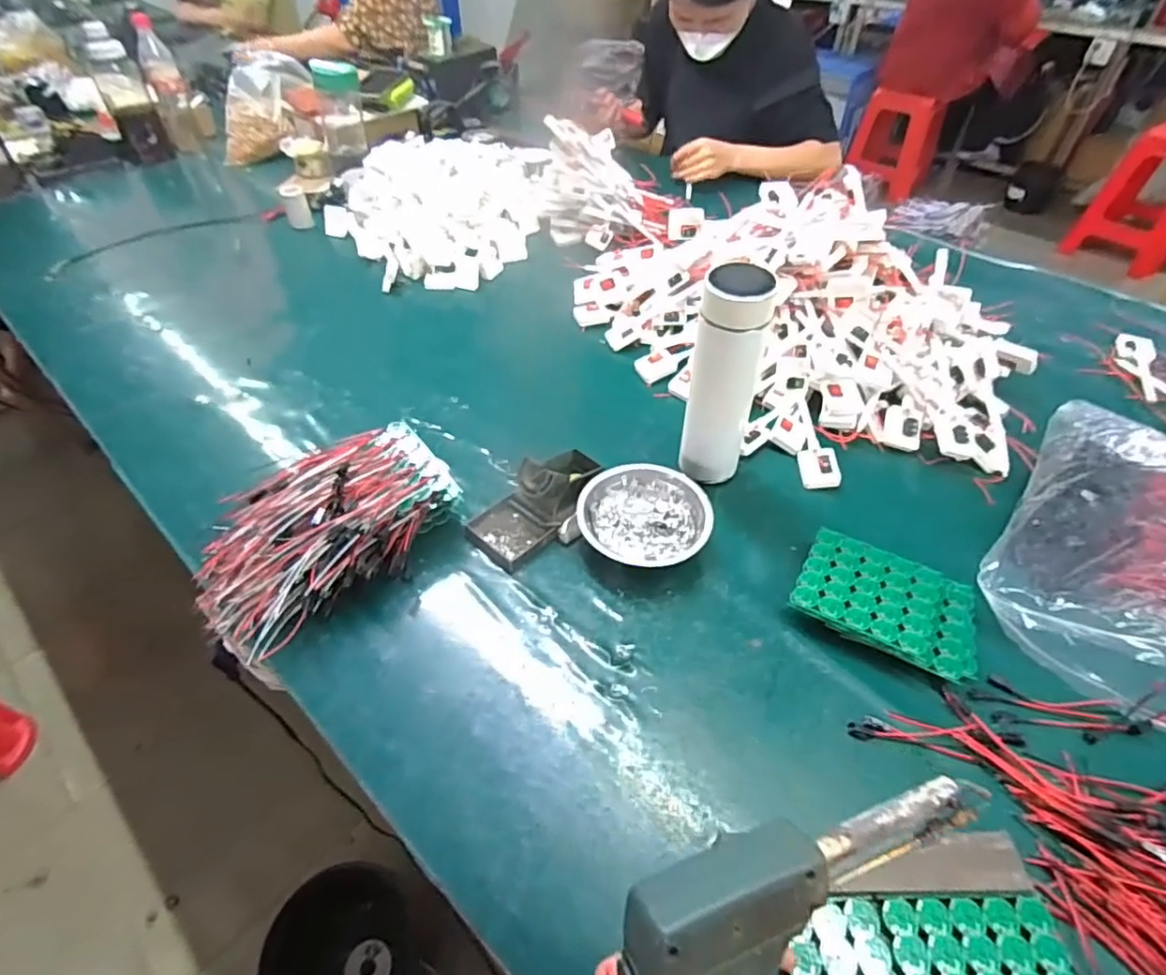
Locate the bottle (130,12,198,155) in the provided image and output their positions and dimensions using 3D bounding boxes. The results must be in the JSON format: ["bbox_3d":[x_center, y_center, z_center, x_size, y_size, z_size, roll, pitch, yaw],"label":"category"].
[{"bbox_3d":[-0.881,-0.845,1.259,0.069,0.224,0.064,-21,53,-18],"label":"bottle"}]

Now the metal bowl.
[{"bbox_3d":[0.062,0.028,0.594,0.125,0.034,0.110,13,50,11],"label":"metal bowl"}]

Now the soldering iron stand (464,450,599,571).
[{"bbox_3d":[-0.040,0.010,0.591,0.153,0.062,0.087,-31,56,-24],"label":"soldering iron stand"}]

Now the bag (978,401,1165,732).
[{"bbox_3d":[0.529,0.052,0.549,0.221,0.066,0.337,32,56,24],"label":"bag"}]

